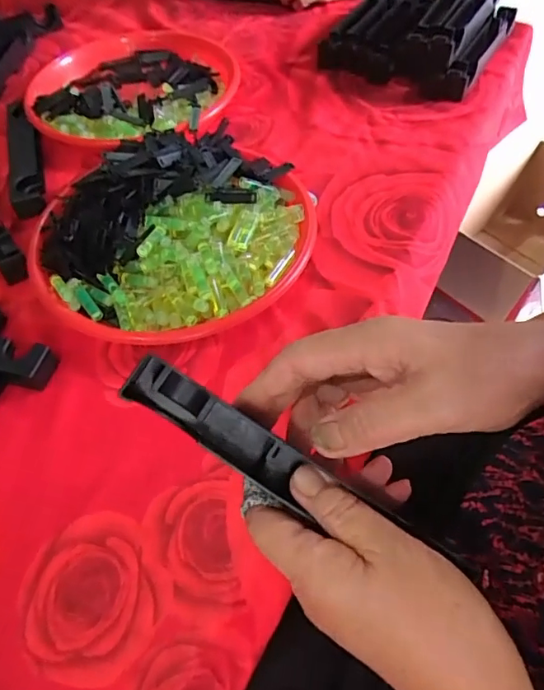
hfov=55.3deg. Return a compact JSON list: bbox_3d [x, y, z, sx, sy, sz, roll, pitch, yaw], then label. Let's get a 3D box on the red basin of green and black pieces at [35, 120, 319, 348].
[{"bbox_3d":[-0.085,-0.104,0.465,0.215,0.064,0.242,33,64,22],"label":"red basin of green and black pieces"}]

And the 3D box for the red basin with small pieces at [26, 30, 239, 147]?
[{"bbox_3d":[-0.168,-0.311,0.628,0.242,0.042,0.229,-1,56,2],"label":"red basin with small pieces"}]

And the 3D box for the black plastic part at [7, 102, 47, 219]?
[{"bbox_3d":[-0.275,-0.216,0.577,0.030,0.031,0.195,-16,57,-8],"label":"black plastic part"}]

